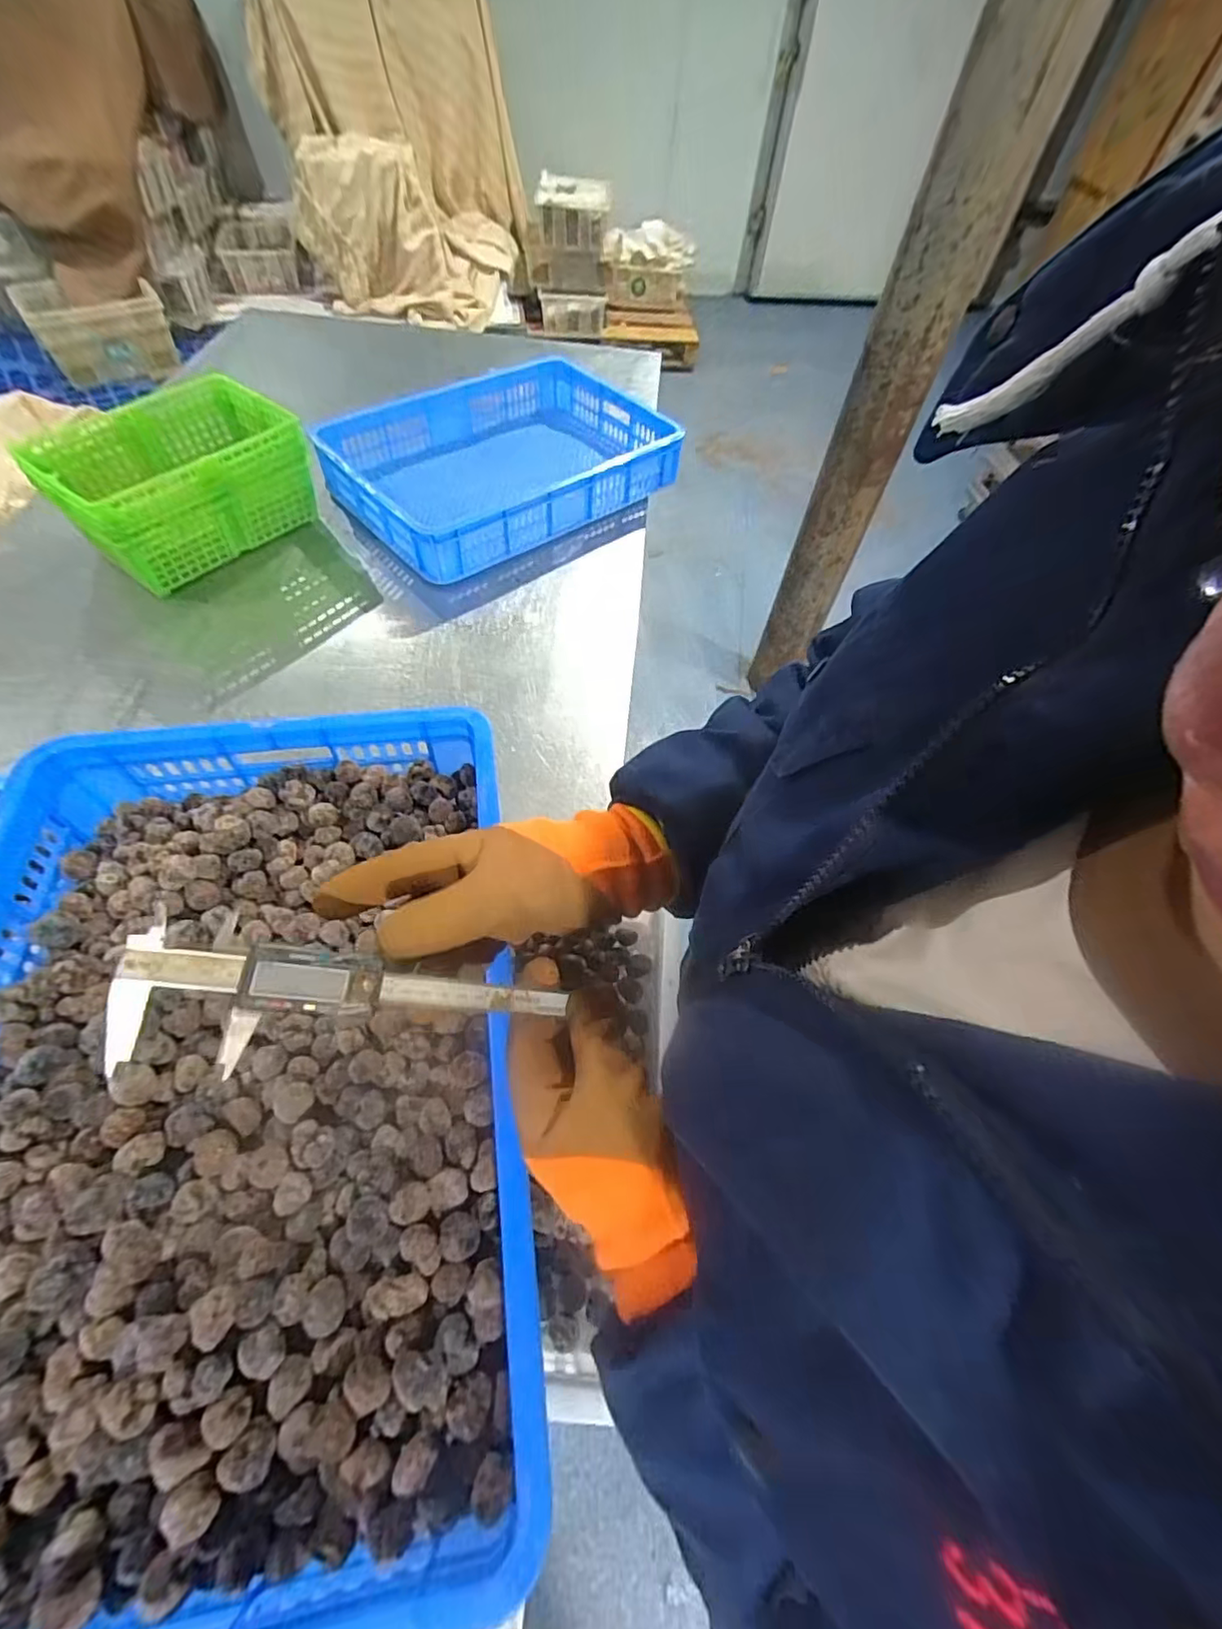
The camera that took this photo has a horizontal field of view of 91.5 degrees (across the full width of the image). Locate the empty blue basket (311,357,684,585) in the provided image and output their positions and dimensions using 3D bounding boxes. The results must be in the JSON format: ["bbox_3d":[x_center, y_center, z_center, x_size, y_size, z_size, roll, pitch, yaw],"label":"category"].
[{"bbox_3d":[-0.179,-0.664,1.114,0.603,0.098,0.395,-34,65,-23],"label":"empty blue basket"}]

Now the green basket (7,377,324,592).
[{"bbox_3d":[-0.670,-0.519,0.952,0.206,0.168,0.343,37,62,18],"label":"green basket"}]

